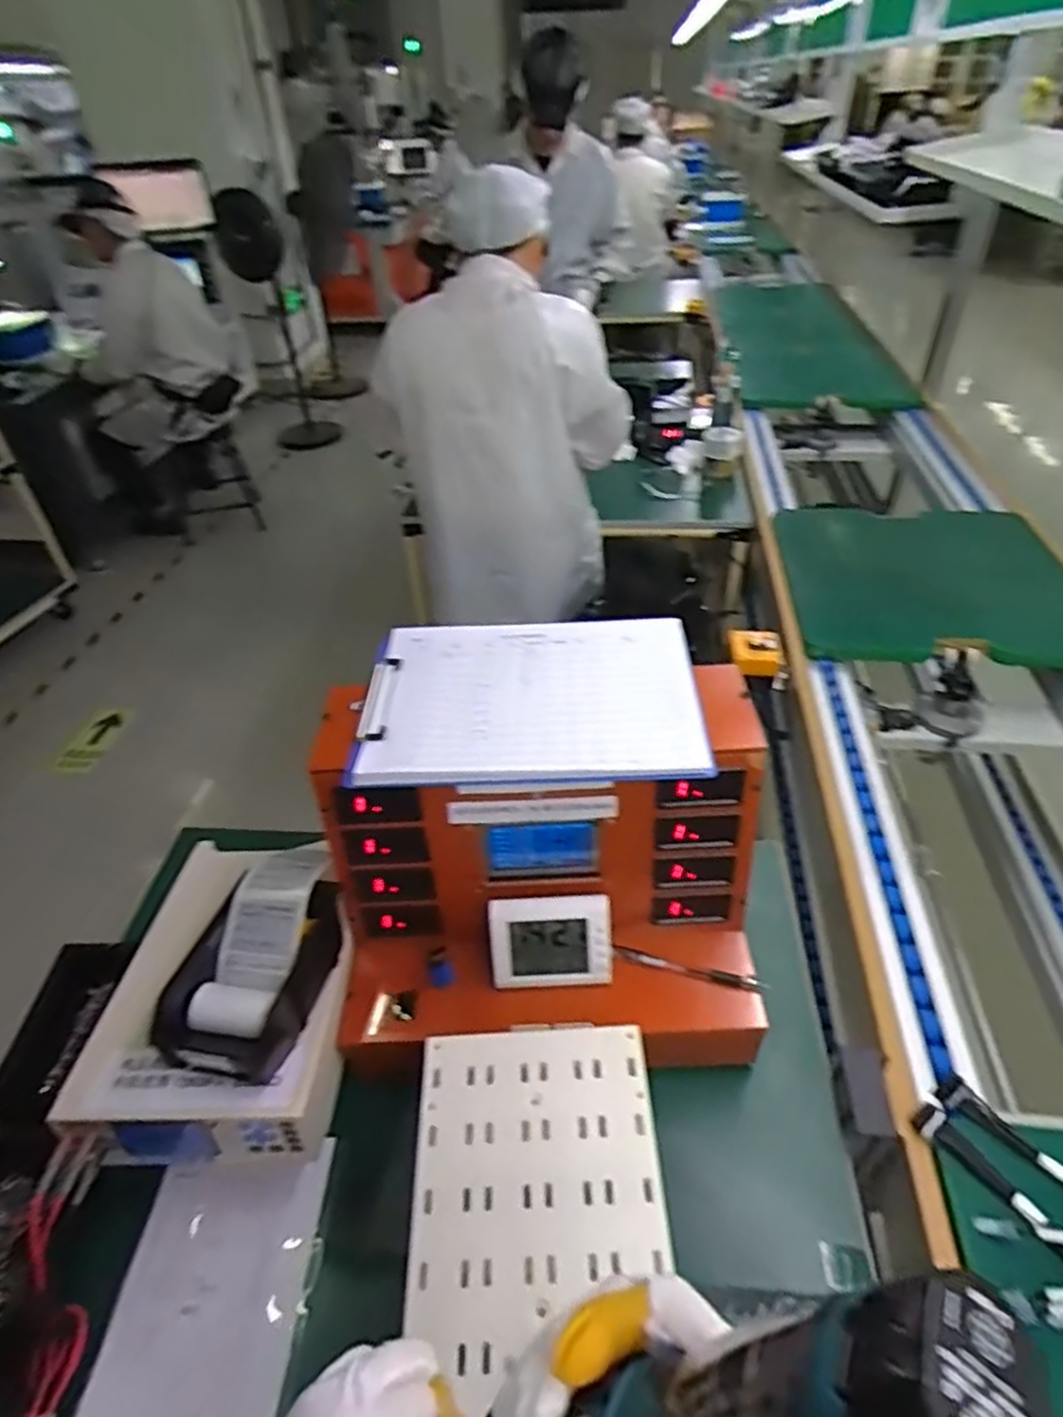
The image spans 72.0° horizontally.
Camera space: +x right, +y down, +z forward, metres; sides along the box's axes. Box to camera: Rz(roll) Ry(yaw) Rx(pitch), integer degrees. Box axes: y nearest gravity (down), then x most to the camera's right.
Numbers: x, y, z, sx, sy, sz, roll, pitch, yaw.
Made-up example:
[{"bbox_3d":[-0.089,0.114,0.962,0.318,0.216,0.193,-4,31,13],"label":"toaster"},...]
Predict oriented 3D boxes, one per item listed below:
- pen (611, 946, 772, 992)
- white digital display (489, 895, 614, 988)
[{"bbox_3d":[0.153,0.253,0.710,0.145,0.008,0.014,9,43,15],"label":"pen"},{"bbox_3d":[0.019,0.223,0.692,0.113,0.094,0.012,-2,18,-1],"label":"white digital display"}]

